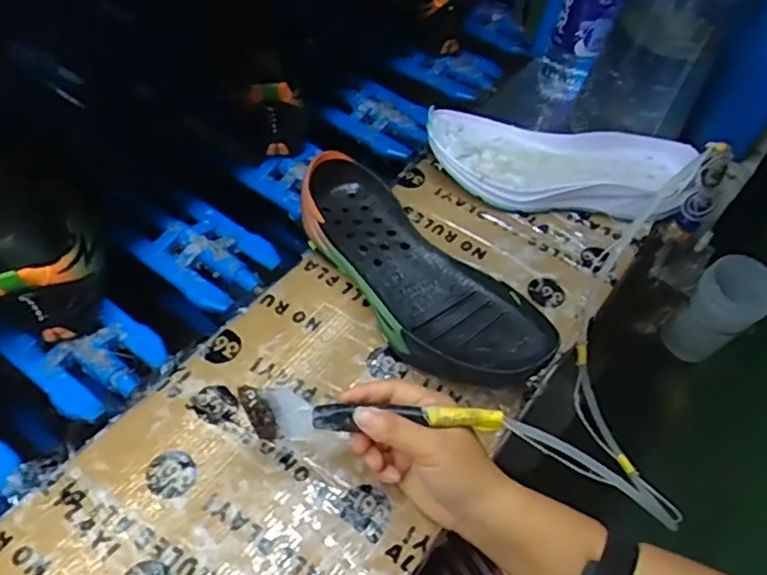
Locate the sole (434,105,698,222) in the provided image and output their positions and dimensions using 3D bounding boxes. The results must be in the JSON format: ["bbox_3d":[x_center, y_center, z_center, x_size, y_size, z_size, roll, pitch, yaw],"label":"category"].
[{"bbox_3d":[0.176,-0.131,0.680,0.267,0.071,0.099,5,54,-5],"label":"sole"}]

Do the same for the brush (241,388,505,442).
[{"bbox_3d":[-0.011,0.090,0.442,0.178,0.033,0.011,2,8,5],"label":"brush"}]

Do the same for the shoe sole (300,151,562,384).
[{"bbox_3d":[0.027,-0.017,0.552,0.108,0.059,0.265,-32,64,-27],"label":"shoe sole"}]

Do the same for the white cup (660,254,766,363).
[{"bbox_3d":[0.392,0.035,0.778,0.084,0.137,0.074,-33,67,-23],"label":"white cup"}]

